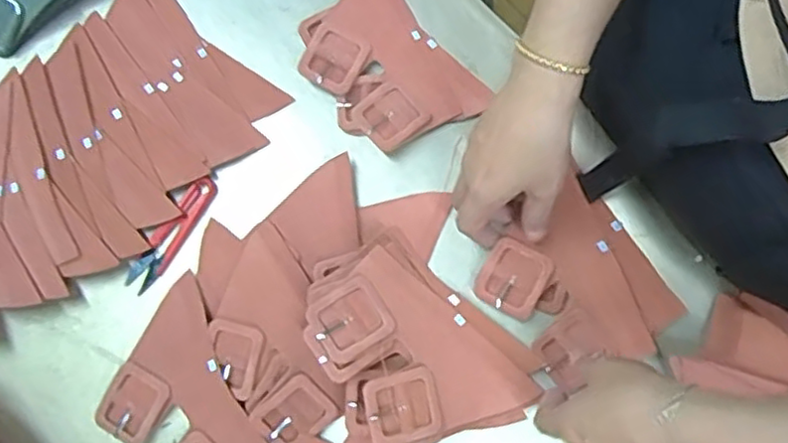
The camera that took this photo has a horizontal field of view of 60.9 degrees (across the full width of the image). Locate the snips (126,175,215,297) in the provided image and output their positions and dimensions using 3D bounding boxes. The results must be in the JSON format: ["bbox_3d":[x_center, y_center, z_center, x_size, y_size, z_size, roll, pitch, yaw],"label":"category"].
[{"bbox_3d":[-0.175,0.010,0.529,0.023,0.011,0.100,33,80,8],"label":"snips"}]

